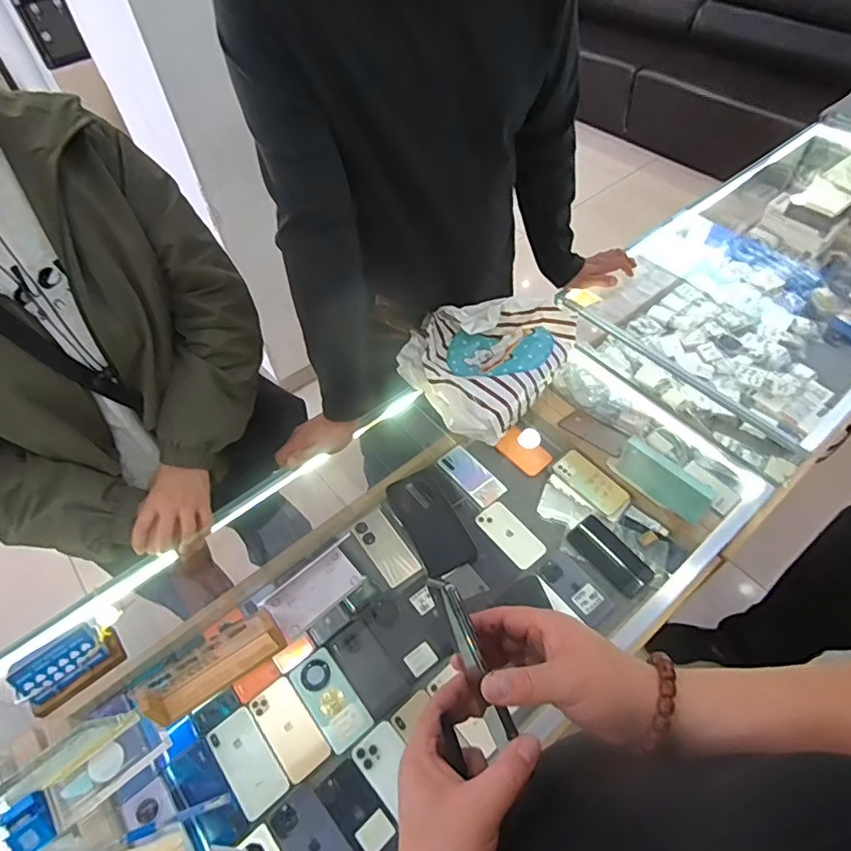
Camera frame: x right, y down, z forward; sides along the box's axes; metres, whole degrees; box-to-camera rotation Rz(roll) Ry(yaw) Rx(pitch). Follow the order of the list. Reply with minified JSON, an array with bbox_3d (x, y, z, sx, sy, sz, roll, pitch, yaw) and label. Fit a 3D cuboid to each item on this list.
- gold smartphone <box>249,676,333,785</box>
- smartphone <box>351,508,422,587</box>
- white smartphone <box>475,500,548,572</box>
[{"bbox_3d":[-0.231,0.514,0.910,0.076,0.011,0.154,-35,59,-21],"label":"gold smartphone"},{"bbox_3d":[-0.081,0.247,1.096,0.078,0.008,0.160,-28,62,-26],"label":"smartphone"},{"bbox_3d":[0.176,0.224,1.106,0.072,0.006,0.148,-33,59,-20],"label":"white smartphone"}]

